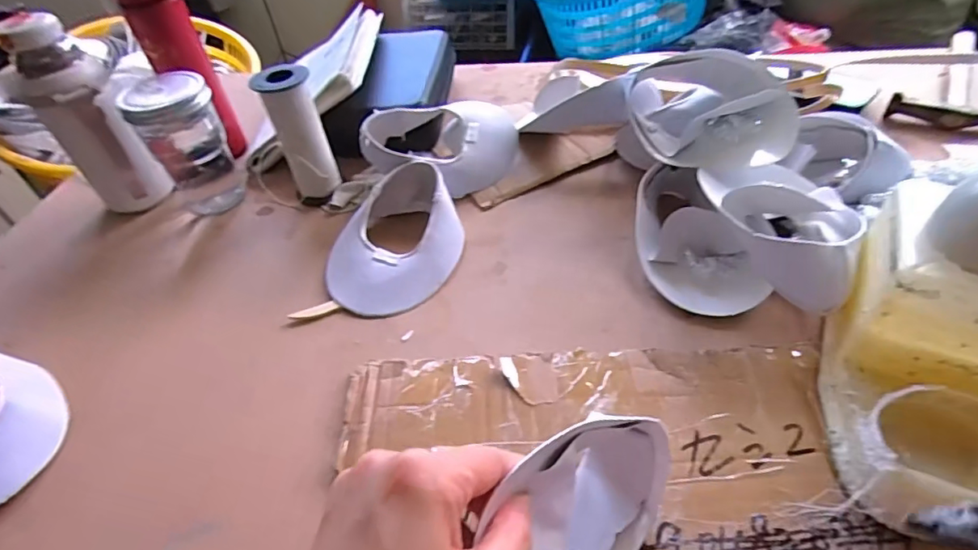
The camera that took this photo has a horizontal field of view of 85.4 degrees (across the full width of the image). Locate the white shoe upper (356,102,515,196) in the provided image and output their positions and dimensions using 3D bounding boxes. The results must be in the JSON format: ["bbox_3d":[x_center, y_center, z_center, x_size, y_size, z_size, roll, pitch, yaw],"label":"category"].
[{"bbox_3d":[-0.050,-0.151,0.602,0.165,0.074,0.125,-5,45,2],"label":"white shoe upper"}]

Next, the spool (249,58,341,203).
[{"bbox_3d":[-0.206,-0.152,0.584,0.052,0.145,0.055,-20,47,-12],"label":"spool"}]

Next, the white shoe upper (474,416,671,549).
[{"bbox_3d":[0.049,0.127,0.274,0.055,0.134,0.131,23,53,26],"label":"white shoe upper"}]

